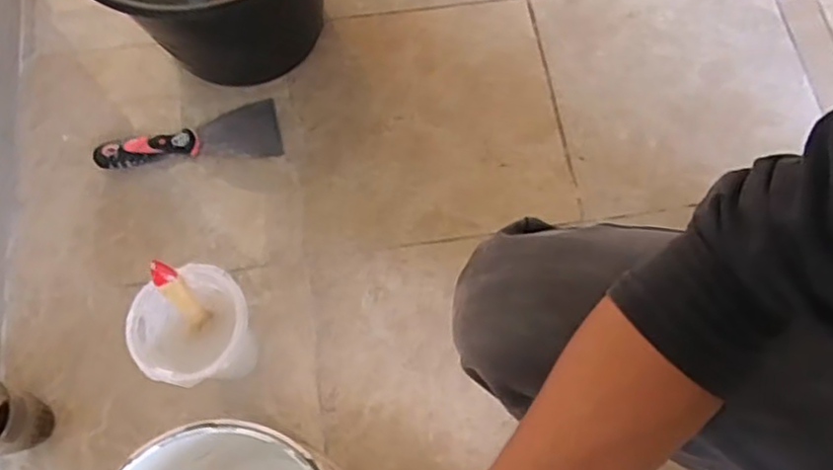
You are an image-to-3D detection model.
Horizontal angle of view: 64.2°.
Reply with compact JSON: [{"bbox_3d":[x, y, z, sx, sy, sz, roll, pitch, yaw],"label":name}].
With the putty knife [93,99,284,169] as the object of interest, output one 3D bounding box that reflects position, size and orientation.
[{"bbox_3d":[-0.253,-0.116,0.738,0.194,0.023,0.069,-7,71,-2],"label":"putty knife"}]

